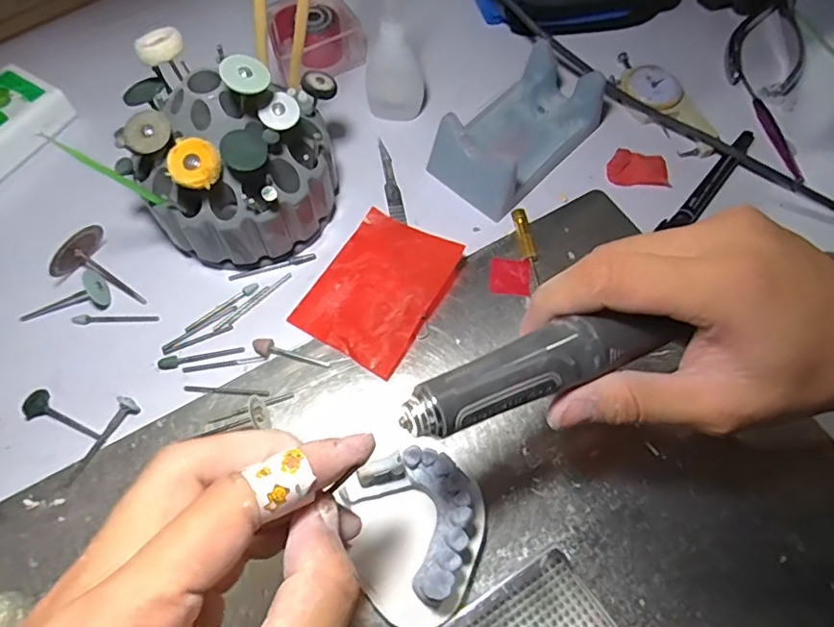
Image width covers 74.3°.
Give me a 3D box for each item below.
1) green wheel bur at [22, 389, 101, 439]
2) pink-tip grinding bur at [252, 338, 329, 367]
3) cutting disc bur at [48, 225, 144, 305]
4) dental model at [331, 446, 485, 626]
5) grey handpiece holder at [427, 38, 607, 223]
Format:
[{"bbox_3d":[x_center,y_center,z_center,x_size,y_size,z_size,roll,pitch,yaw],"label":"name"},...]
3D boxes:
[{"bbox_3d":[-0.175,0.053,0.273,0.039,0.010,0.015,30,66,-1],"label":"green wheel bur"},{"bbox_3d":[-0.066,0.022,0.289,0.040,0.006,0.010,20,65,8],"label":"pink-tip grinding bur"},{"bbox_3d":[-0.173,-0.022,0.296,0.032,0.028,0.046,-41,71,-19],"label":"cutting disc bur"},{"bbox_3d":[0.002,0.095,0.240,0.059,0.030,0.067,-22,66,-12],"label":"dental model"},{"bbox_3d":[0.065,-0.117,0.343,0.061,0.039,0.111,41,69,17],"label":"grey handpiece holder"}]

